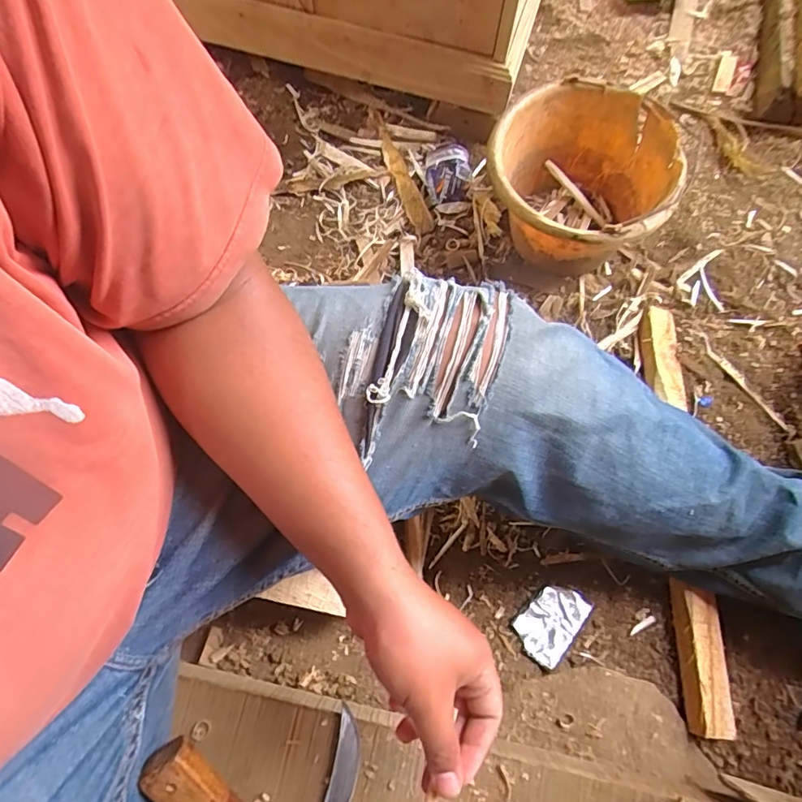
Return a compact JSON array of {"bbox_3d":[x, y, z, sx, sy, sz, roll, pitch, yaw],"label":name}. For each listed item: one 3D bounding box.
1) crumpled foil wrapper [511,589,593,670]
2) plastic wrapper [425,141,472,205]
[{"bbox_3d":[0.171,0.250,0.576,0.057,0.012,0.084,39,77,14],"label":"crumpled foil wrapper"},{"bbox_3d":[0.074,-0.357,0.789,0.069,0.034,0.106,-7,71,0],"label":"plastic wrapper"}]

